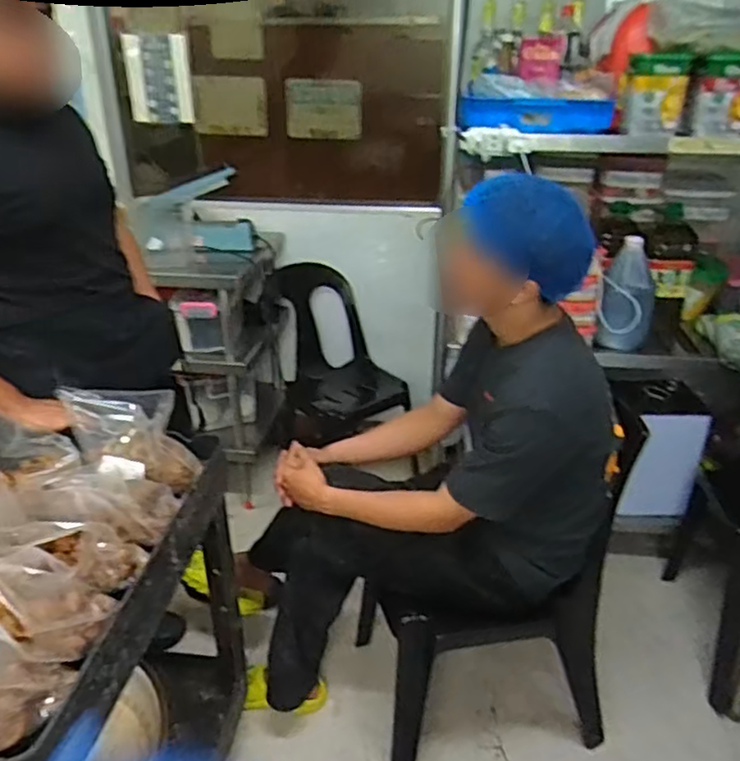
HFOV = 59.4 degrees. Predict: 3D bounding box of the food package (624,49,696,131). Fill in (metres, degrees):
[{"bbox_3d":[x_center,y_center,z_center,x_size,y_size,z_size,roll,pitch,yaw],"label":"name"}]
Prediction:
[{"bbox_3d":[0.655,-0.660,1.481,0.138,0.164,0.137,11,29,20],"label":"food package"}]

